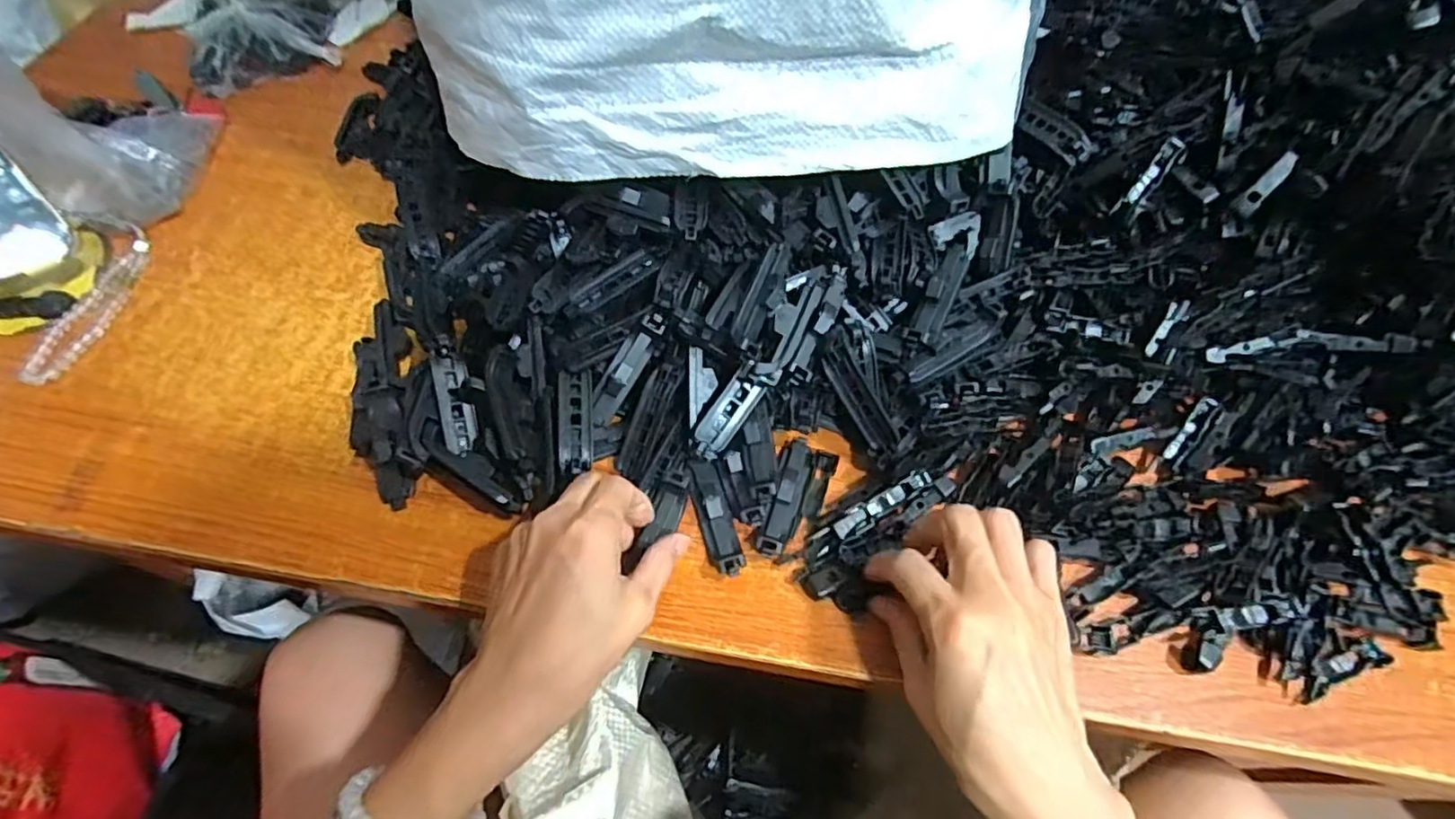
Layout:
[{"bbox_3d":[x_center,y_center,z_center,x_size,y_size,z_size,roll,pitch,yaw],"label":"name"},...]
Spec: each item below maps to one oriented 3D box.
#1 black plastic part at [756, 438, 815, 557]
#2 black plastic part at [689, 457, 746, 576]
[{"bbox_3d":[0.034,0.046,0.353,0.019,0.014,0.072,14,60,8],"label":"black plastic part"},{"bbox_3d":[-0.007,0.057,0.346,0.018,0.016,0.067,-13,60,-8],"label":"black plastic part"}]

